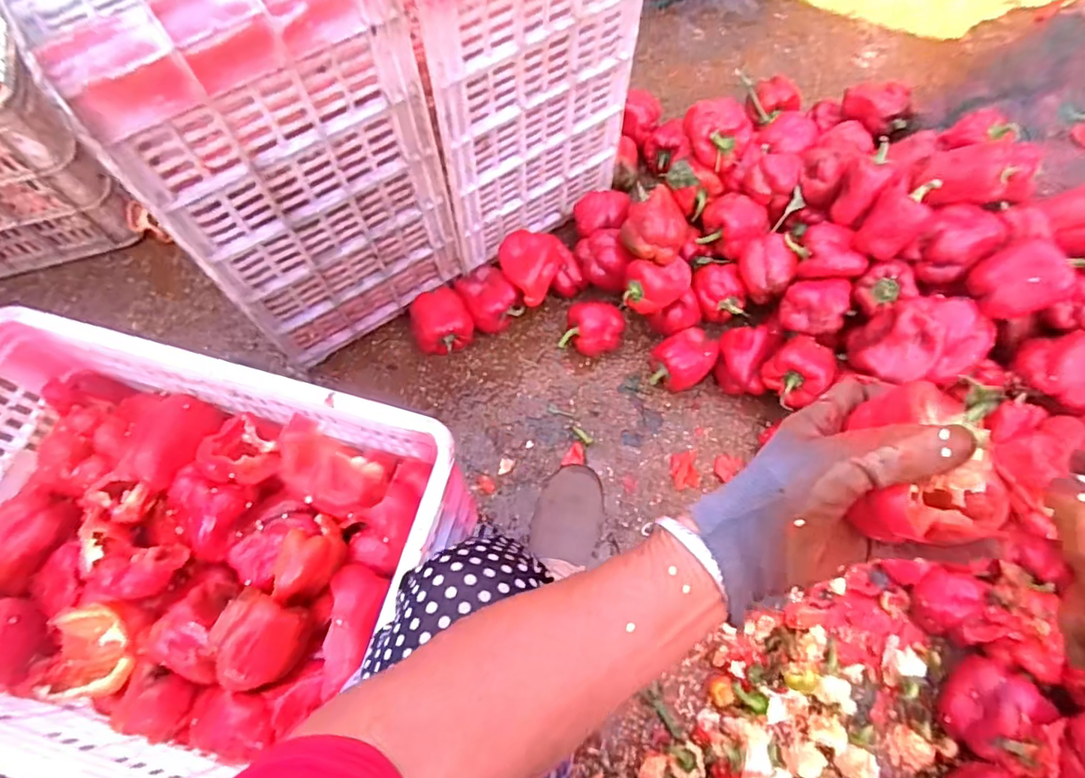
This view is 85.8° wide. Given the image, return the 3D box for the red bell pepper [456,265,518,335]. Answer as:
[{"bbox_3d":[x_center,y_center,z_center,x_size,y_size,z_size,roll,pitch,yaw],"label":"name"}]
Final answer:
[{"bbox_3d":[-0.085,-0.140,0.903,0.077,0.068,0.095,-27,70,-12],"label":"red bell pepper"}]

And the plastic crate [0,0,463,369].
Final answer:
[{"bbox_3d":[-0.323,-0.314,0.717,0.286,0.458,0.295,-31,71,-13],"label":"plastic crate"}]

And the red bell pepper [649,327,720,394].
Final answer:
[{"bbox_3d":[0.213,-0.039,0.871,0.100,0.068,0.080,-34,71,-14],"label":"red bell pepper"}]

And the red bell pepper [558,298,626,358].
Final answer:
[{"bbox_3d":[0.076,-0.090,0.889,0.089,0.081,0.075,22,68,9],"label":"red bell pepper"}]

